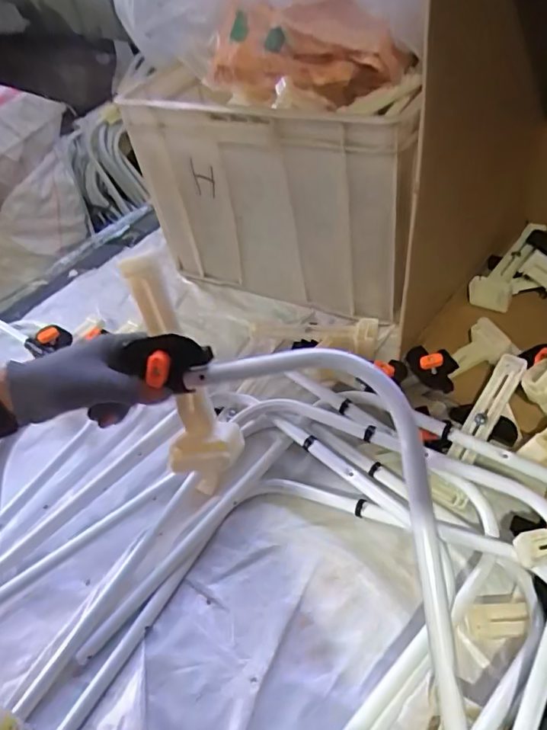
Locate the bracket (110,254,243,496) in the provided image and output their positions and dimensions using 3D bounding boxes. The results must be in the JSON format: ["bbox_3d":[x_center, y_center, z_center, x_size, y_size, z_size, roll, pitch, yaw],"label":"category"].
[{"bbox_3d":[-0.081,0.013,0.463,0.060,0.209,0.051,-28,23,-31],"label":"bracket"}]

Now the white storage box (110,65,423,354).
[{"bbox_3d":[-0.011,-0.263,0.913,0.506,0.367,0.240,15,41,18],"label":"white storage box"}]

